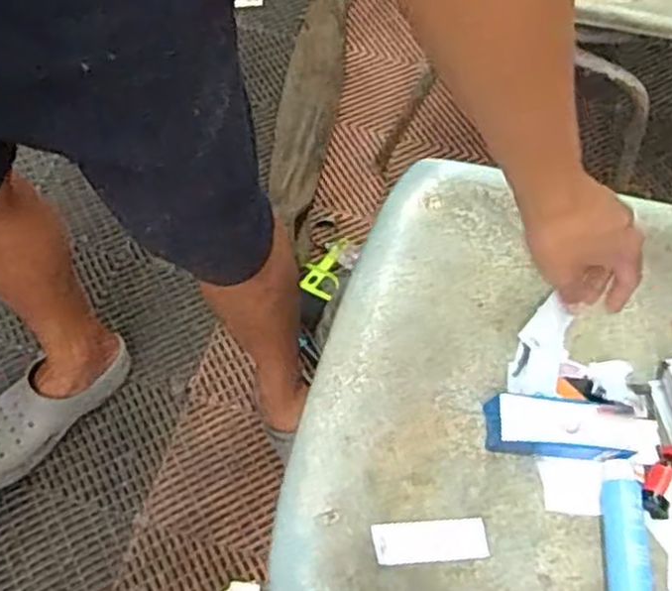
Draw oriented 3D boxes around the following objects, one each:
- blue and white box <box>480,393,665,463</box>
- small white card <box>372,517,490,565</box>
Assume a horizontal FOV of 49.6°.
[{"bbox_3d":[0.202,0.113,0.609,0.148,0.034,0.043,6,62,2],"label":"blue and white box"},{"bbox_3d":[0.074,0.191,0.566,0.090,0.006,0.030,1,66,-16],"label":"small white card"}]

